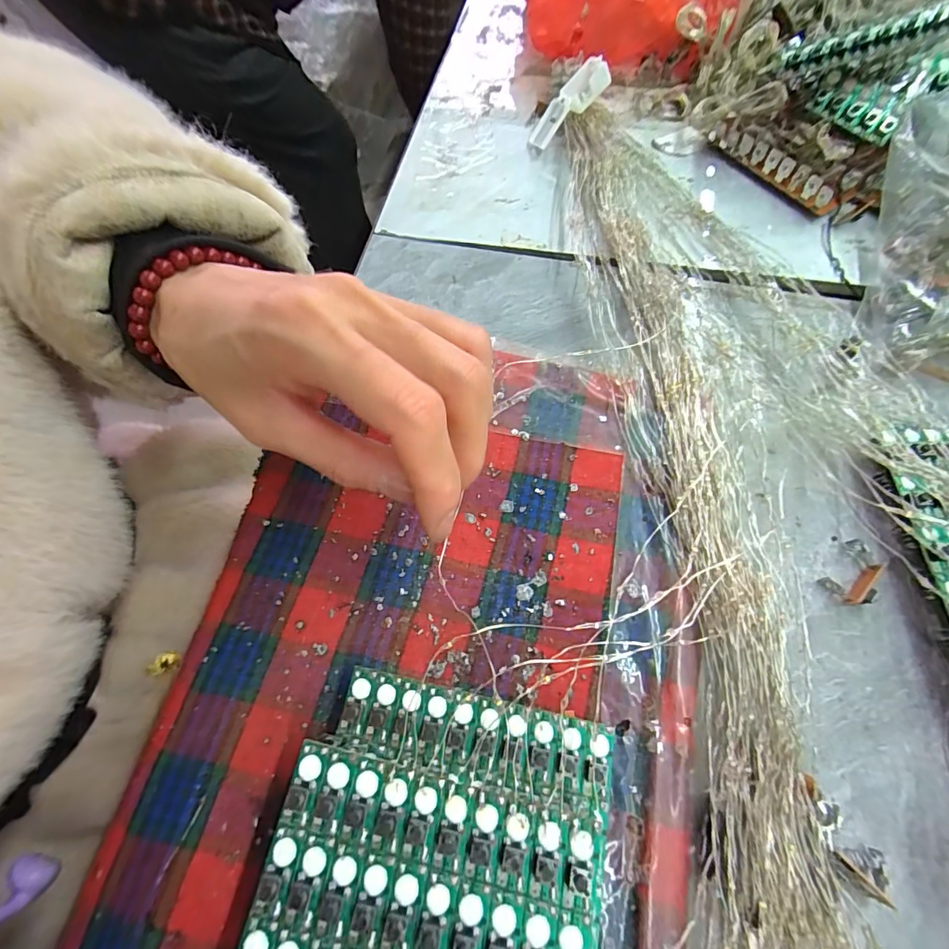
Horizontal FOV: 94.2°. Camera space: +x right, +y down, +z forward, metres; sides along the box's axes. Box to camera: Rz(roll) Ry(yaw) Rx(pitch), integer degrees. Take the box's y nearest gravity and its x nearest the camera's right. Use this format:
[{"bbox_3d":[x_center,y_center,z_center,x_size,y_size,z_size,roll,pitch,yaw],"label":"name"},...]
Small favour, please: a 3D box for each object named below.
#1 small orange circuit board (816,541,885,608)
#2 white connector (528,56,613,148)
[{"bbox_3d":[0.158,0.041,0.181,0.017,0.008,0.025,42,76,17],"label":"small orange circuit board"},{"bbox_3d":[0.059,-0.234,0.281,0.055,0.014,0.018,-33,65,30],"label":"white connector"}]

